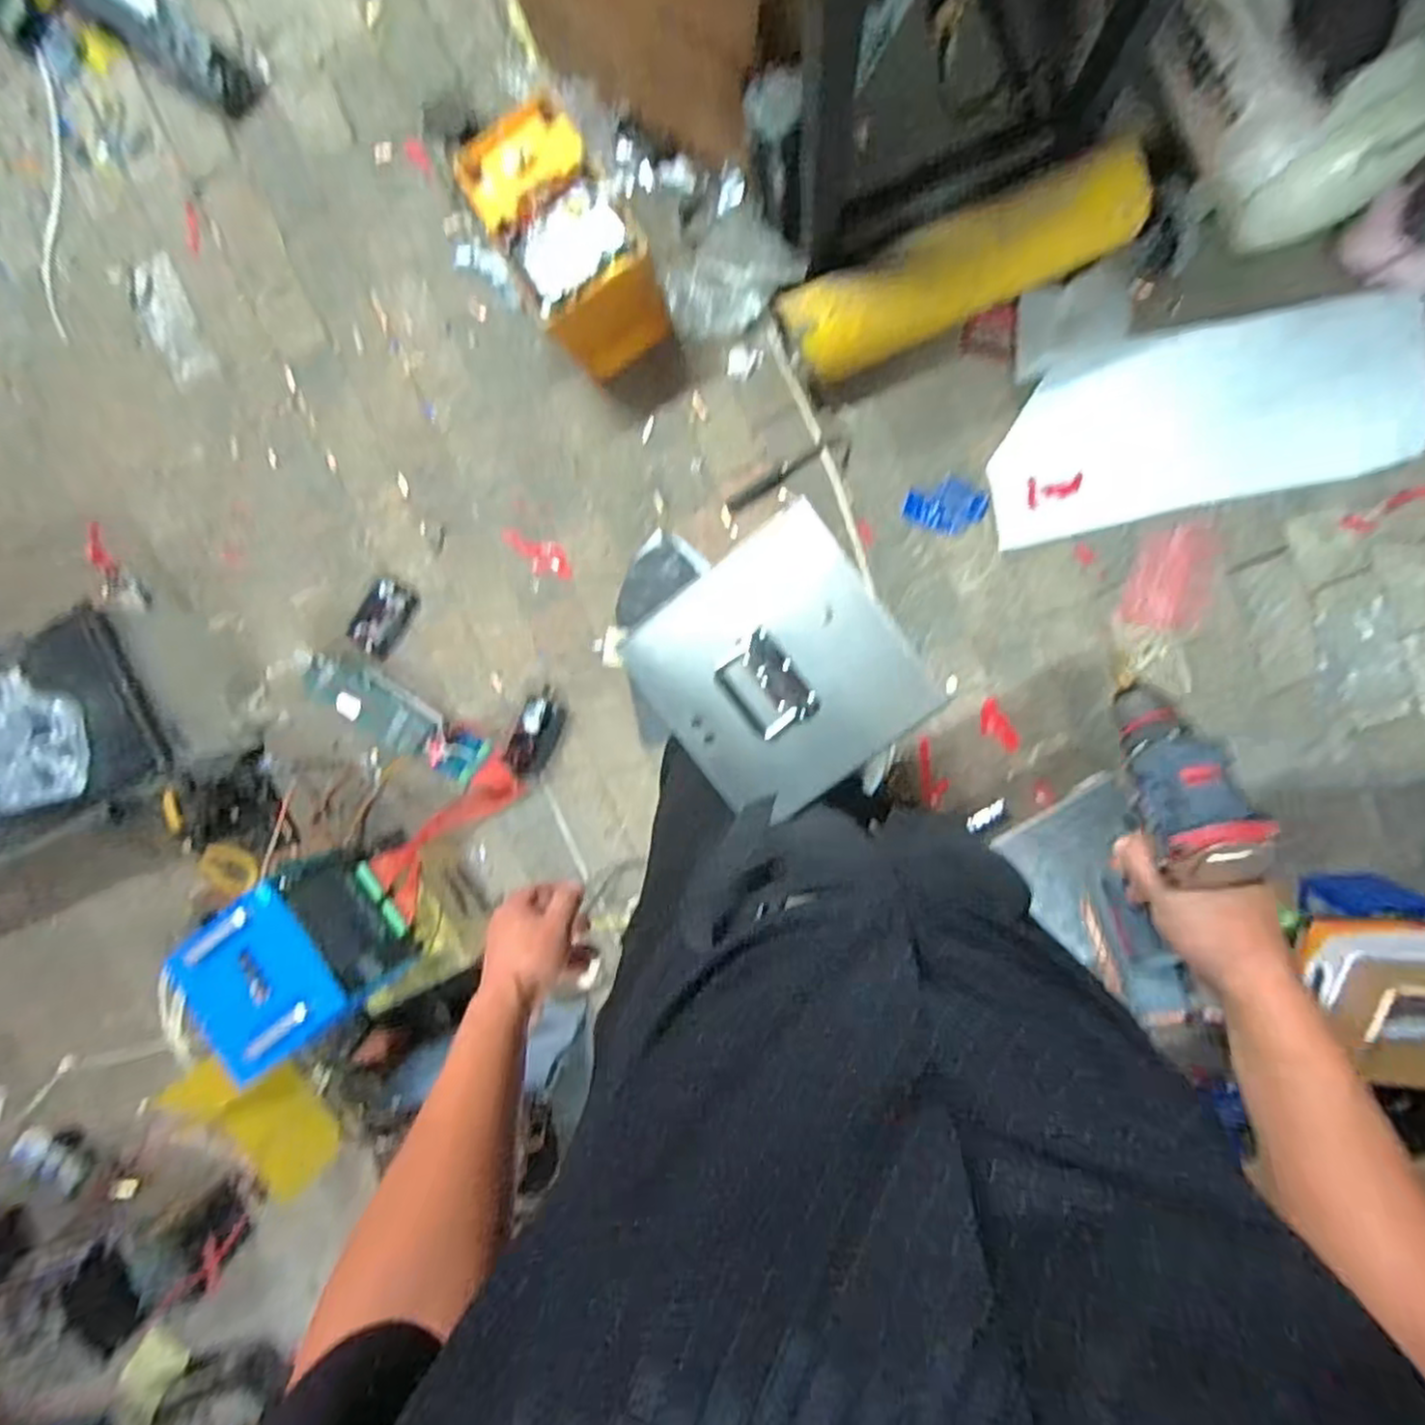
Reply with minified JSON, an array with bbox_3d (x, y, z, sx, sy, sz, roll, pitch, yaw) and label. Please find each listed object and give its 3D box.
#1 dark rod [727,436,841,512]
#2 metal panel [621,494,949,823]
[{"bbox_3d":[0.132,-0.452,1.352,0.235,0.016,0.025,-30,94,8],"label":"dark rod"},{"bbox_3d":[0.068,-0.042,0.748,0.248,0.024,0.250,-36,93,9],"label":"metal panel"}]

